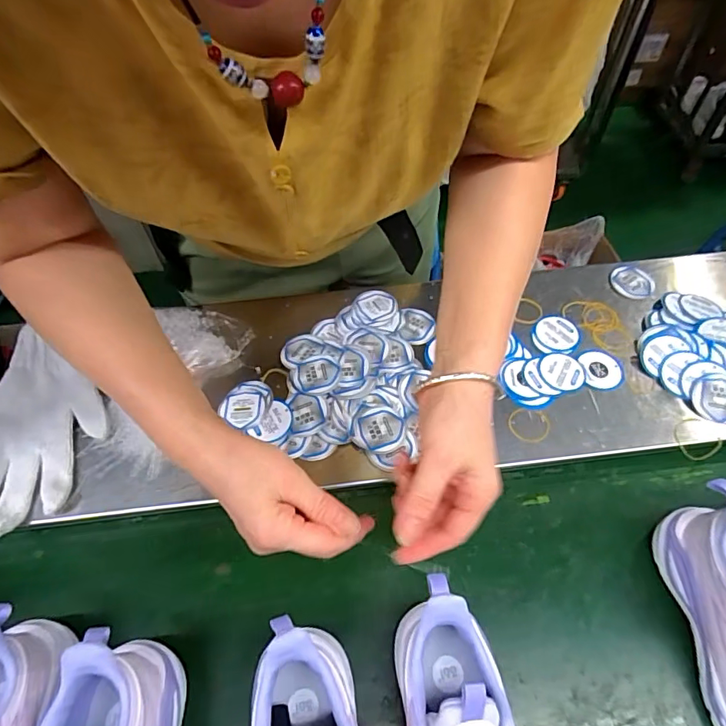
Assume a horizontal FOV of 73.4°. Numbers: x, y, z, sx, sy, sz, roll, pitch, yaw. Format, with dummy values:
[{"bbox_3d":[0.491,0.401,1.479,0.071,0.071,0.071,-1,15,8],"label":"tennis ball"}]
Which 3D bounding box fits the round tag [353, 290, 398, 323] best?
[{"bbox_3d":[0.014,-0.065,0.557,0.048,0.005,0.047,-1,56,1],"label":"round tag"}]

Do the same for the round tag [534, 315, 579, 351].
[{"bbox_3d":[0.215,-0.033,0.540,0.047,0.005,0.049,-1,56,1],"label":"round tag"}]

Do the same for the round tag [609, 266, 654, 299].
[{"bbox_3d":[0.316,-0.095,0.572,0.047,0.008,0.043,-1,56,1],"label":"round tag"}]

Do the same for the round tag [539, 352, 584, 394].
[{"bbox_3d":[0.207,0.008,0.508,0.045,0.004,0.045,-1,56,1],"label":"round tag"}]

